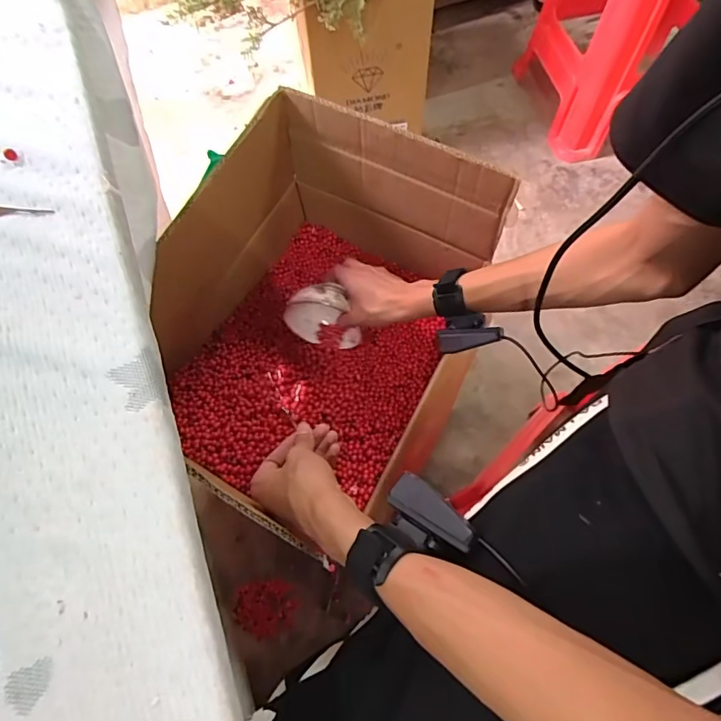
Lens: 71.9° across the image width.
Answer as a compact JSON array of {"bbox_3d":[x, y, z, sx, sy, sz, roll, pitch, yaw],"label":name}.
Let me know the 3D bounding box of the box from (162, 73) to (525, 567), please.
[{"bbox_3d":[-0.054,-0.044,0.621,0.322,0.276,0.402,26,70,13],"label":"box"}]

